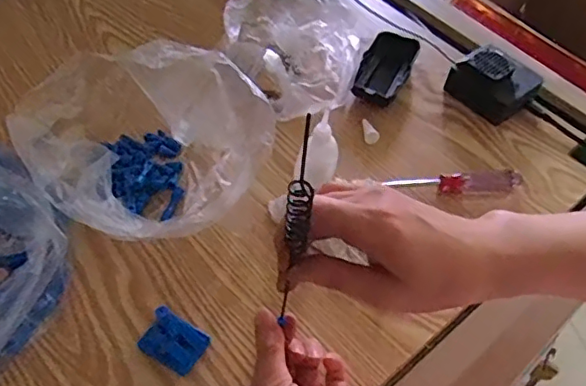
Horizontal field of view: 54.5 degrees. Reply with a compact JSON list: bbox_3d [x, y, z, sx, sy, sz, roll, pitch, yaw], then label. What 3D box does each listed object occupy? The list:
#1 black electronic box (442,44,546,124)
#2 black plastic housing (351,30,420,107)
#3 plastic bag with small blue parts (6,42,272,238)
[{"bbox_3d":[0.216,-0.118,0.614,0.084,0.048,0.057,38,58,23],"label":"black electronic box"},{"bbox_3d":[0.101,-0.136,0.624,0.052,0.022,0.113,19,52,10],"label":"black plastic housing"},{"bbox_3d":[-0.122,-0.036,0.475,0.173,0.110,0.163,6,51,0],"label":"plastic bag with small blue parts"}]

